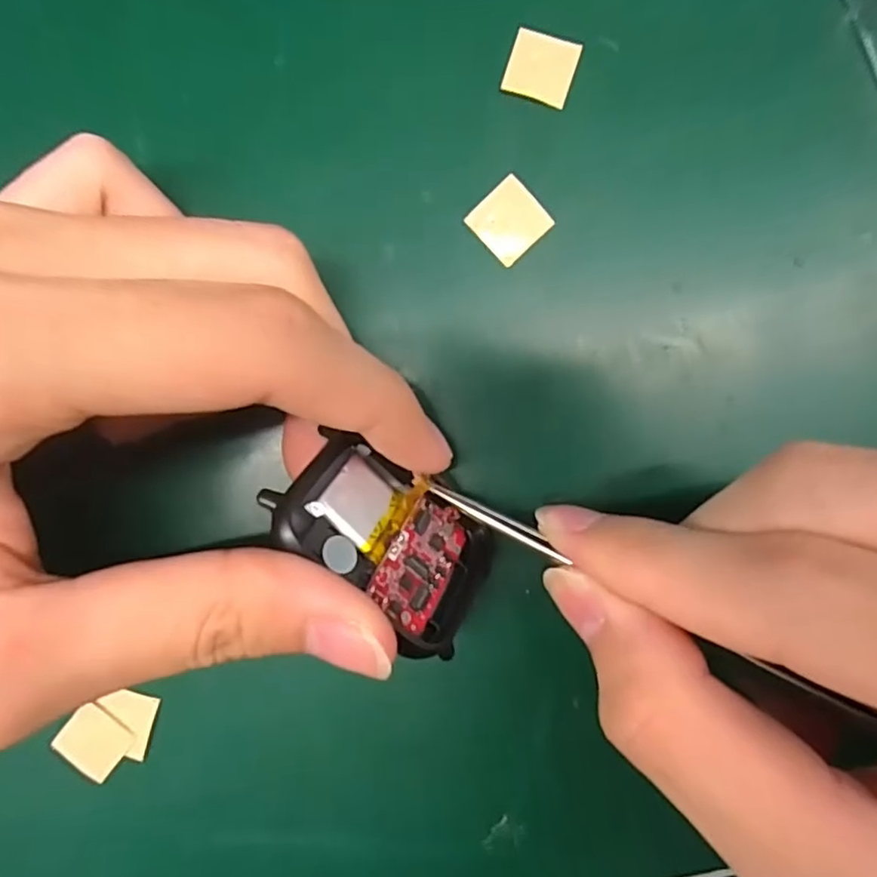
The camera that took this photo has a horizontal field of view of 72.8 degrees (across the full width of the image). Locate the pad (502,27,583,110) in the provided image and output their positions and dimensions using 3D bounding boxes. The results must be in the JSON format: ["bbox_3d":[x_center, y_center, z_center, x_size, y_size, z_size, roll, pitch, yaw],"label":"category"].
[{"bbox_3d":[0.024,-0.086,0.139,0.015,0.004,0.016,18,87,3],"label":"pad"}]

